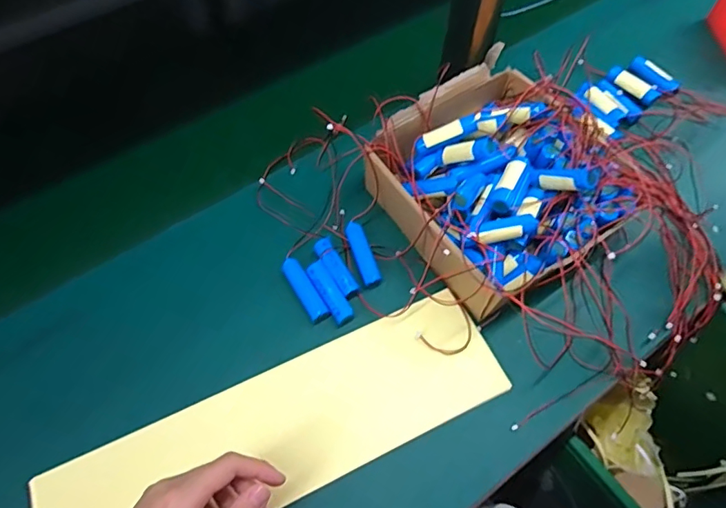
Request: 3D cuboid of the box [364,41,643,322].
[{"bbox_3d":[0.131,-0.064,0.506,0.233,0.090,0.226,-31,65,-17],"label":"box"}]

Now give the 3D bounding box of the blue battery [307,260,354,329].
[{"bbox_3d":[-0.032,0.039,0.485,0.022,0.015,0.068,-26,63,-15],"label":"blue battery"}]

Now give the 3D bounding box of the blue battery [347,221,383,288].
[{"bbox_3d":[0.000,0.000,0.501,0.022,0.022,0.066,-19,62,-11],"label":"blue battery"}]

